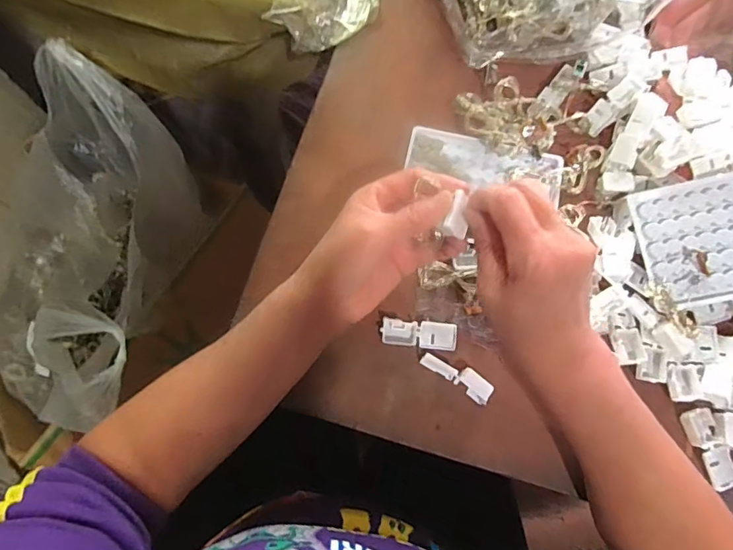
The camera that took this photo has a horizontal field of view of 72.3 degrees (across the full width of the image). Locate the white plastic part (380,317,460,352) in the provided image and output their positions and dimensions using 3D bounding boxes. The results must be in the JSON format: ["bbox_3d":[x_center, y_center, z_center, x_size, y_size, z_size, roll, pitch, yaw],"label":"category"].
[{"bbox_3d":[0.040,0.045,0.383,0.056,0.012,0.020,5,77,1],"label":"white plastic part"}]

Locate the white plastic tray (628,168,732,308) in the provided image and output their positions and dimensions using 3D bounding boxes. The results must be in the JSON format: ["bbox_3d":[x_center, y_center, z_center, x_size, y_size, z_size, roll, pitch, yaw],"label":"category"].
[{"bbox_3d":[0.279,-0.032,0.381,0.128,0.011,0.095,-13,84,12],"label":"white plastic tray"}]

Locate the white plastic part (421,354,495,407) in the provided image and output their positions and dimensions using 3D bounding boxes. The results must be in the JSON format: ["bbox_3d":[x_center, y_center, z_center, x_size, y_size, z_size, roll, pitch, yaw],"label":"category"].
[{"bbox_3d":[0.067,0.074,0.370,0.055,0.018,0.016,34,79,7],"label":"white plastic part"}]

